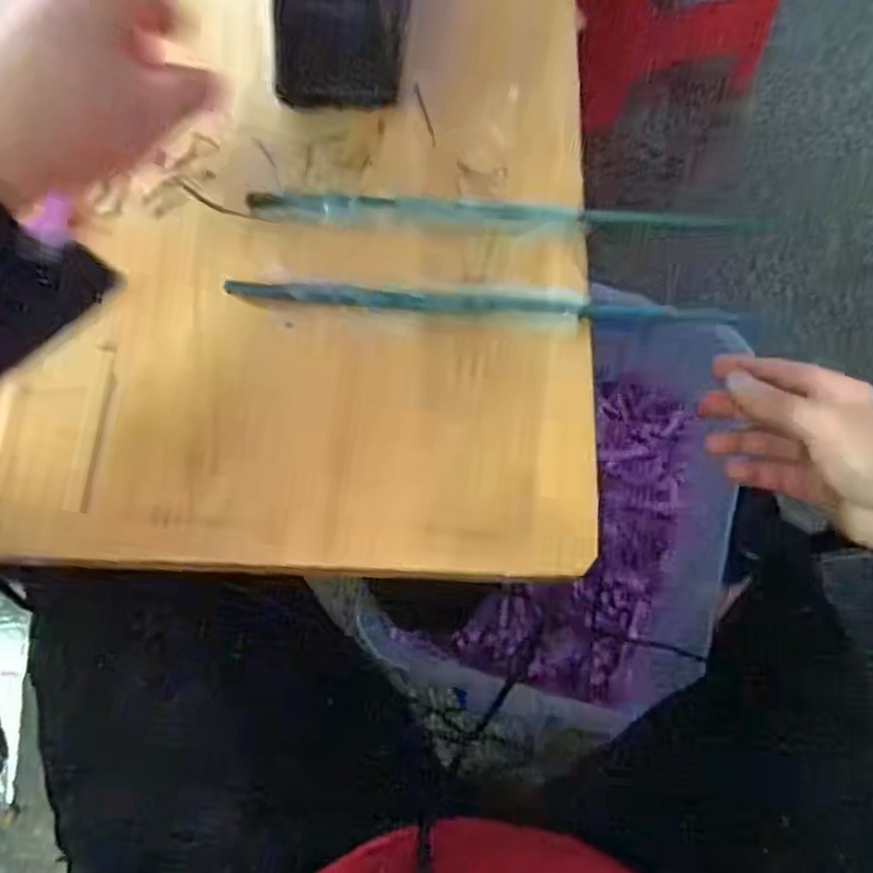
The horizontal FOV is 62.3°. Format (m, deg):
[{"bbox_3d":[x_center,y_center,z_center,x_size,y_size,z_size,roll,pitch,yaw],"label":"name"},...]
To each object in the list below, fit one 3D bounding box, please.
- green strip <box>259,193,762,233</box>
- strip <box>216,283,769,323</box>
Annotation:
[{"bbox_3d":[0.033,-0.101,0.328,0.231,0.006,0.013,2,69,1],"label":"green strip"},{"bbox_3d":[0.023,-0.058,0.313,0.223,0.004,0.011,3,69,1],"label":"strip"}]

